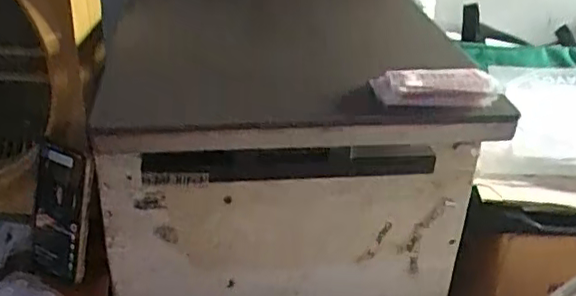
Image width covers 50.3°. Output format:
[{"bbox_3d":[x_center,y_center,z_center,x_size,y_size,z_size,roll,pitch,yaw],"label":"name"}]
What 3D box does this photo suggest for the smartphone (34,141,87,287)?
[{"bbox_3d":[-0.272,0.080,0.730,0.087,0.159,0.011,13,10,32],"label":"smartphone"}]

